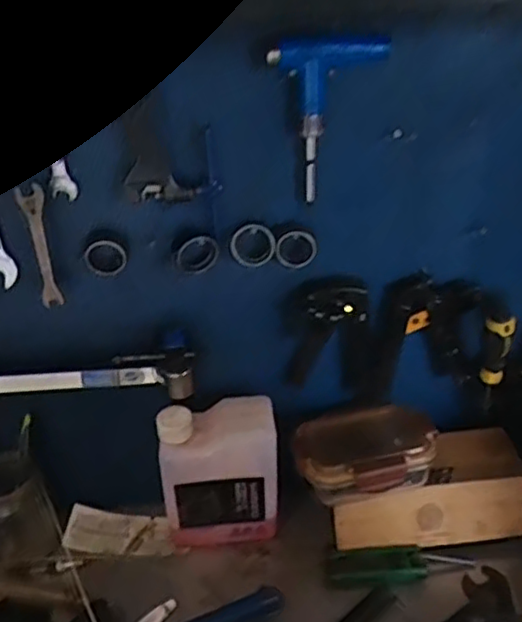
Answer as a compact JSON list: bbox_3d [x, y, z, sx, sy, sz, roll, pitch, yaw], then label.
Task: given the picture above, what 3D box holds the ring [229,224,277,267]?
[{"bbox_3d":[-0.007,-0.062,0.614,0.044,0.040,0.010,-1,32,2],"label":"ring"}]

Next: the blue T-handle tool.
[{"bbox_3d":[0.056,-0.168,0.566,0.100,0.134,0.019,-5,32,-5],"label":"blue T-handle tool"}]

